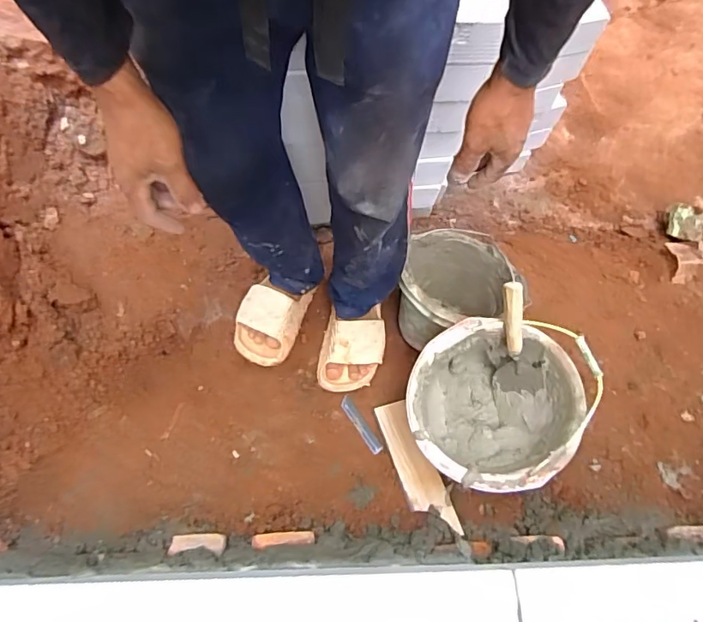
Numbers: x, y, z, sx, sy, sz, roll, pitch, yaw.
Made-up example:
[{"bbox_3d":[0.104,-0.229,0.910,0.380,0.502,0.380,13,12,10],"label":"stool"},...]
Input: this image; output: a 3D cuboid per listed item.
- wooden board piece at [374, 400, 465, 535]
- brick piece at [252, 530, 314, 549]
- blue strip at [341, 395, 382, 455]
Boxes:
[{"bbox_3d":[0.121,0.293,0.933,0.079,0.014,0.254,-18,68,-10],"label":"wooden board piece"},{"bbox_3d":[-0.118,0.393,0.846,0.104,0.027,0.023,-5,66,-5],"label":"brick piece"},{"bbox_3d":[0.018,0.223,0.967,0.023,0.007,0.126,-31,71,-15],"label":"blue strip"}]

